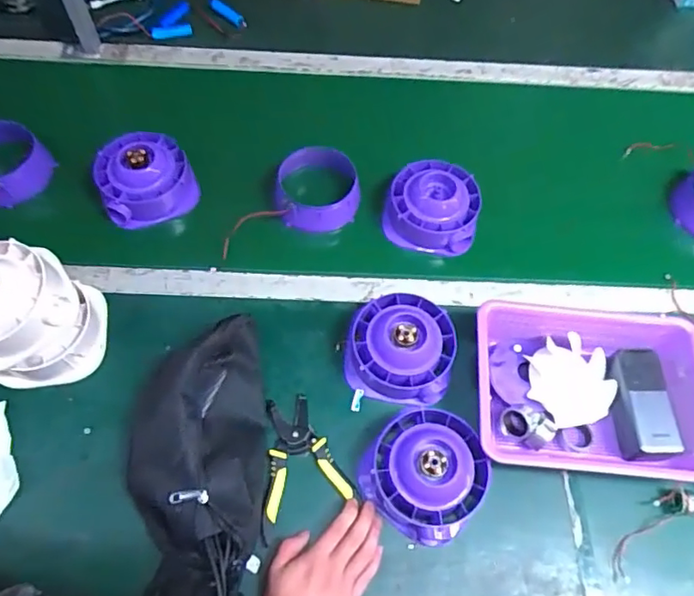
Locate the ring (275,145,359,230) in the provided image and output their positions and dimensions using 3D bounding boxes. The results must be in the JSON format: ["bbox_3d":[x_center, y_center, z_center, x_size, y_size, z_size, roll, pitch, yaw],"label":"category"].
[{"bbox_3d":[-0.046,-0.162,0.840,0.122,0.069,0.120,1,64,-2],"label":"ring"}]

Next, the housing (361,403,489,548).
[{"bbox_3d":[0.089,0.191,0.624,0.131,0.060,0.132,1,64,-2],"label":"housing"}]

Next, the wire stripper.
[{"bbox_3d":[-0.058,0.192,0.661,0.112,0.020,0.151,-12,65,-9],"label":"wire stripper"}]

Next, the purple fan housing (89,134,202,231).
[{"bbox_3d":[-0.297,-0.179,0.816,0.131,0.062,0.130,-23,67,-14],"label":"purple fan housing"}]

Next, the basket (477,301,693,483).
[{"bbox_3d":[0.301,0.116,0.689,0.275,0.059,0.208,5,63,-1],"label":"basket"}]

